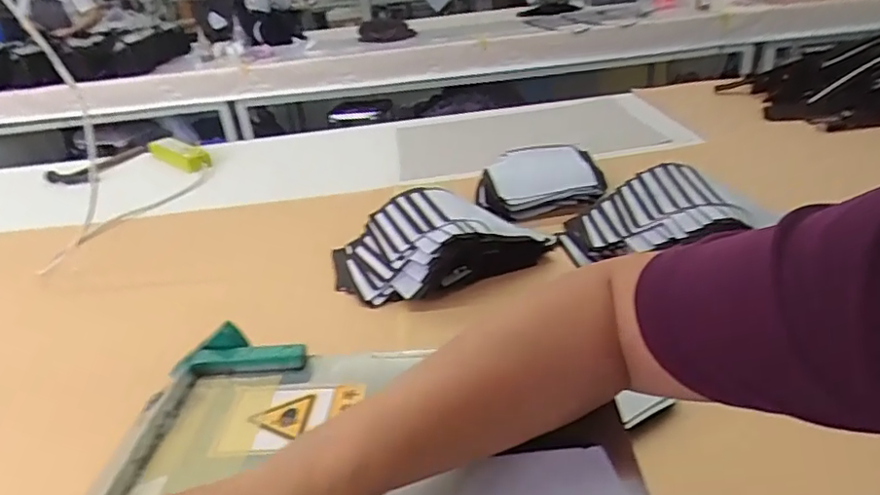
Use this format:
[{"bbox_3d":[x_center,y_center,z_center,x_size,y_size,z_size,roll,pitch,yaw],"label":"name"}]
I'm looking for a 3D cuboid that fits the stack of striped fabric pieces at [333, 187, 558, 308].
[{"bbox_3d":[0.005,-0.017,0.796,0.307,0.077,0.189,-11,27,-8],"label":"stack of striped fabric pieces"}]

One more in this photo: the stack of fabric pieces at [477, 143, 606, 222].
[{"bbox_3d":[0.161,-0.114,0.973,0.207,0.058,0.149,-10,27,-7],"label":"stack of fabric pieces"}]

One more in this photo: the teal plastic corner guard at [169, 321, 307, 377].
[{"bbox_3d":[-0.142,0.072,0.419,0.089,0.022,0.030,-7,27,-1],"label":"teal plastic corner guard"}]

